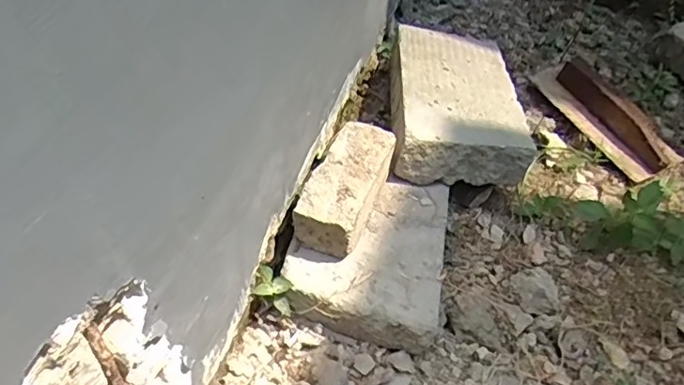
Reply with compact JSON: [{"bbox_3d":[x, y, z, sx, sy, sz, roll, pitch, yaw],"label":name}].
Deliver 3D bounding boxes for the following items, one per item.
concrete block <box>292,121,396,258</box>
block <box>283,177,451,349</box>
[{"bbox_3d":[0.008,-0.003,0.748,0.084,0.083,0.196,15,45,13],"label":"concrete block"},{"bbox_3d":[0.037,0.083,0.753,0.197,0.074,0.244,8,44,6],"label":"block"}]

